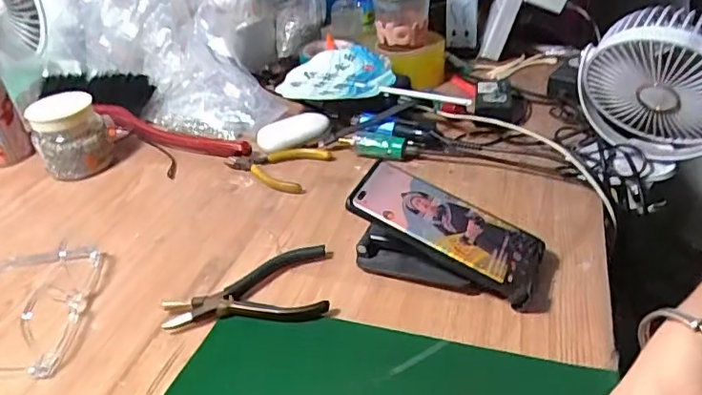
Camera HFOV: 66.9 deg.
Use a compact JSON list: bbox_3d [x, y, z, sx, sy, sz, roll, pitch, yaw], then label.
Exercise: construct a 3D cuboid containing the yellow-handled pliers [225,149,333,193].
[{"bbox_3d":[-0.092,-0.043,0.642,0.121,0.011,0.085,13,39,26],"label":"yellow-handled pliers"}]

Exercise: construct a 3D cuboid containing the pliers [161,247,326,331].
[{"bbox_3d":[-0.090,0.080,0.466,0.137,0.017,0.080,-8,35,-2],"label":"pliers"}]

